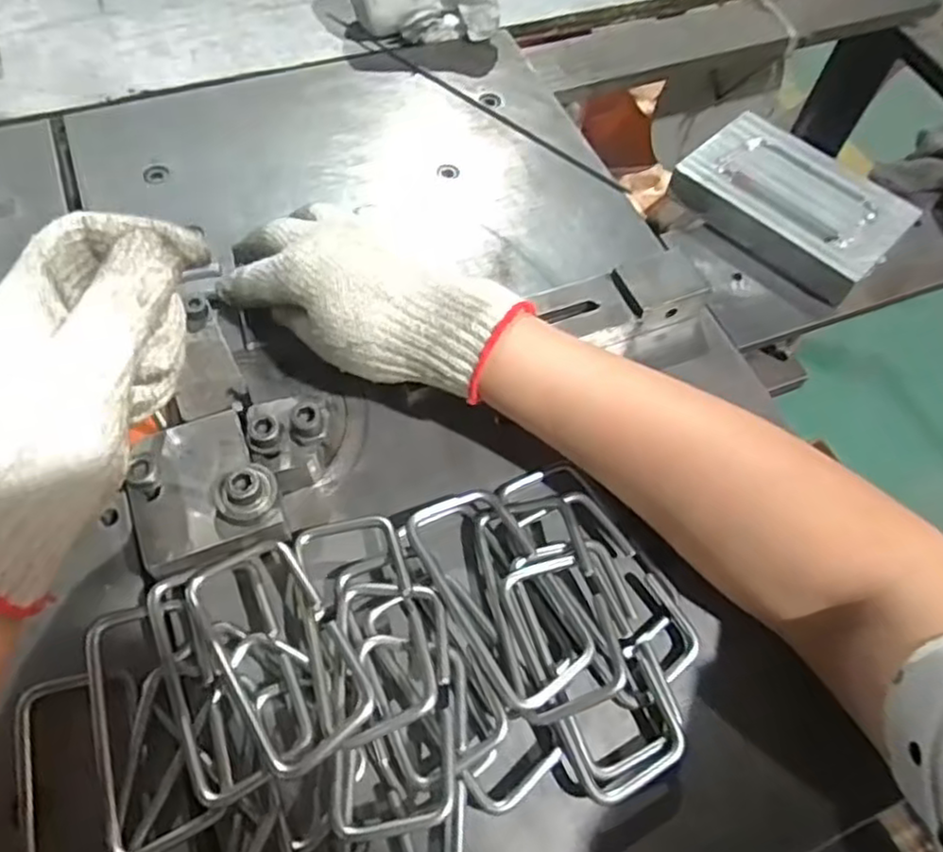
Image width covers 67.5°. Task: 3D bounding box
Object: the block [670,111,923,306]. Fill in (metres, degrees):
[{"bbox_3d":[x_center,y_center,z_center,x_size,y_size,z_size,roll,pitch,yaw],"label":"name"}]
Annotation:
[{"bbox_3d":[0.217,-0.152,0.484,0.100,0.028,0.139,-39,70,-22],"label":"block"}]

